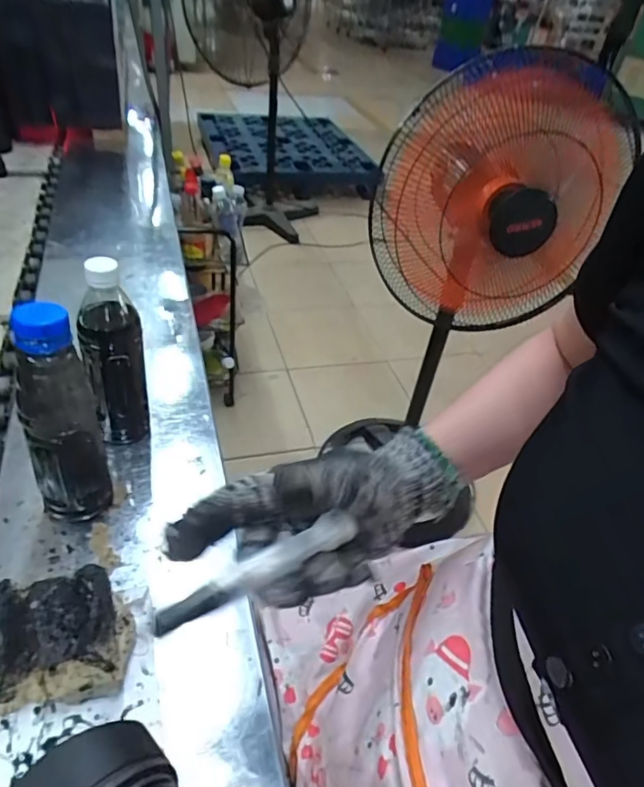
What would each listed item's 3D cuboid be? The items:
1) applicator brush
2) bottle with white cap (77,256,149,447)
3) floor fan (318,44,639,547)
[{"bbox_3d":[-0.035,0.096,0.290,0.114,0.014,0.013,-21,47,-28],"label":"applicator brush"},{"bbox_3d":[-0.222,-0.031,0.573,0.059,0.232,0.062,-6,43,-20],"label":"bottle with white cap"},{"bbox_3d":[0.263,-0.133,1.218,0.430,1.006,0.339,10,40,-3],"label":"floor fan"}]

